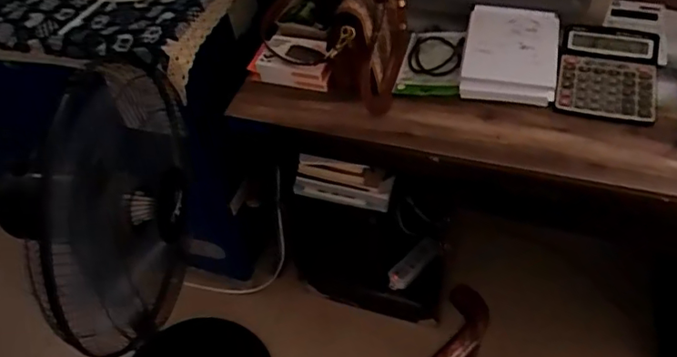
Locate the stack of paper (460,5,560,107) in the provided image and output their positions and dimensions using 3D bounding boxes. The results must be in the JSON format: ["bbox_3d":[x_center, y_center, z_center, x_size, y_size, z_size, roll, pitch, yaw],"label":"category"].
[{"bbox_3d":[0.289,-0.215,0.954,0.146,0.034,0.181,5,66,16],"label":"stack of paper"}]

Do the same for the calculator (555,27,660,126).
[{"bbox_3d":[0.445,-0.177,0.943,0.153,0.047,0.193,10,51,14],"label":"calculator"}]

